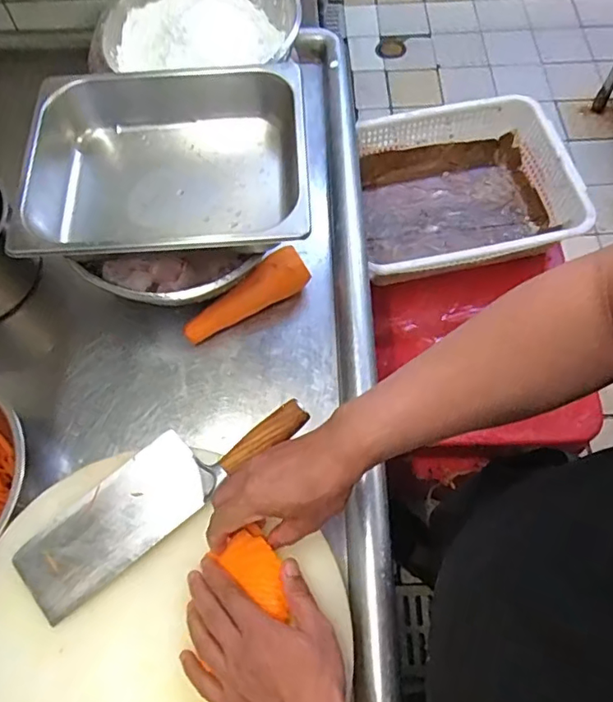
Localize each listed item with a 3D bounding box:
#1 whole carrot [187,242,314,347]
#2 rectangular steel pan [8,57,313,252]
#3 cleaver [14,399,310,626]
[{"bbox_3d":[-0.077,-0.066,0.691,0.169,0.047,0.039,-33,68,0],"label":"whole carrot"},{"bbox_3d":[-0.160,-0.212,0.644,0.303,0.086,0.260,-4,64,-1],"label":"rectangular steel pan"},{"bbox_3d":[-0.141,0.131,0.536,0.295,0.037,0.081,-35,69,-15],"label":"cleaver"}]

